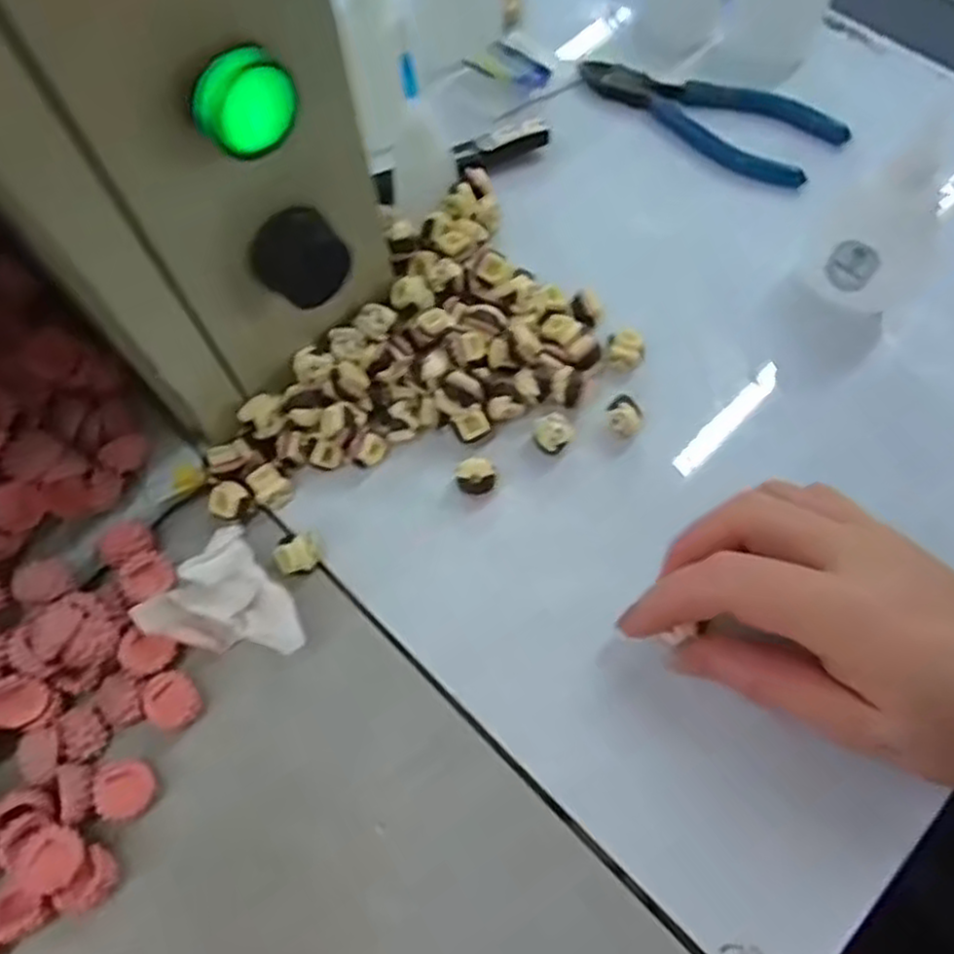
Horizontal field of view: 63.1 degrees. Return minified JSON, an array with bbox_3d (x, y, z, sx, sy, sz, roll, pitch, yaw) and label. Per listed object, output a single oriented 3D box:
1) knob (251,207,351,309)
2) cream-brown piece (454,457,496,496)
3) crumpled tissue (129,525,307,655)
[{"bbox_3d":[-0.060,-0.077,0.268,0.021,0.026,0.031,39,73,18],"label":"knob"},{"bbox_3d":[-0.001,0.000,0.311,0.016,0.010,0.013,3,66,4],"label":"cream-brown piece"},{"bbox_3d":[-0.093,0.048,0.290,0.055,0.021,0.047,34,71,16],"label":"crumpled tissue"}]

